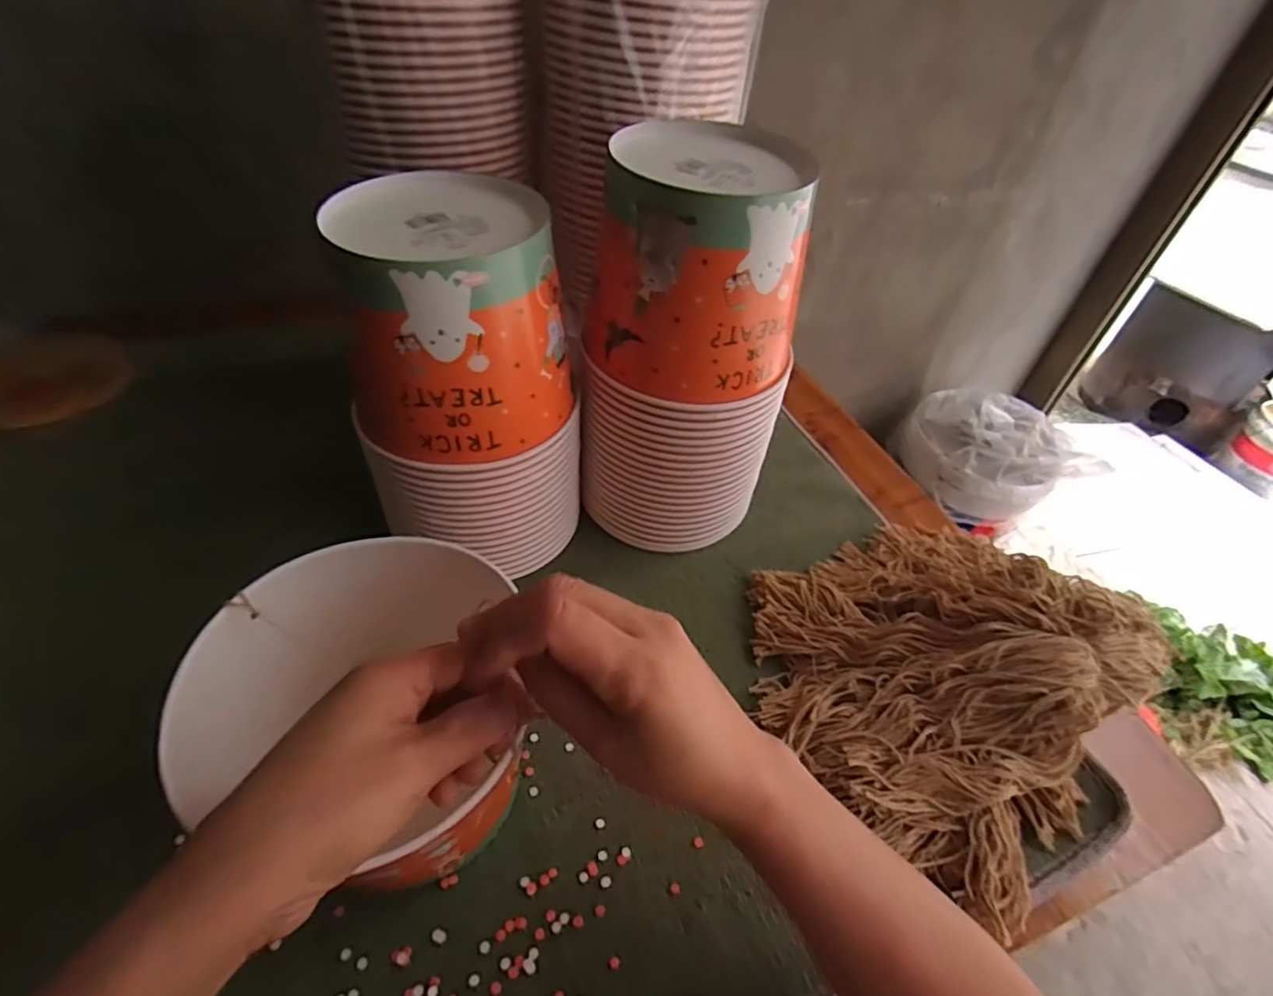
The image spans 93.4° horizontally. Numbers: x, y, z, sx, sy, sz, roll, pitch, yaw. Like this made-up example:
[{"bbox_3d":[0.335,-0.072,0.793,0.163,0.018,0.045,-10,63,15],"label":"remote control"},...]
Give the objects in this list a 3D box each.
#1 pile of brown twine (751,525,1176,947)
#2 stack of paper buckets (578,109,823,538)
[{"bbox_3d":[0.212,0.108,0.425,0.263,0.092,0.249,-25,53,-29],"label":"pile of brown twine"},{"bbox_3d":[0.038,-0.095,0.459,0.133,0.289,0.120,31,49,22],"label":"stack of paper buckets"}]

